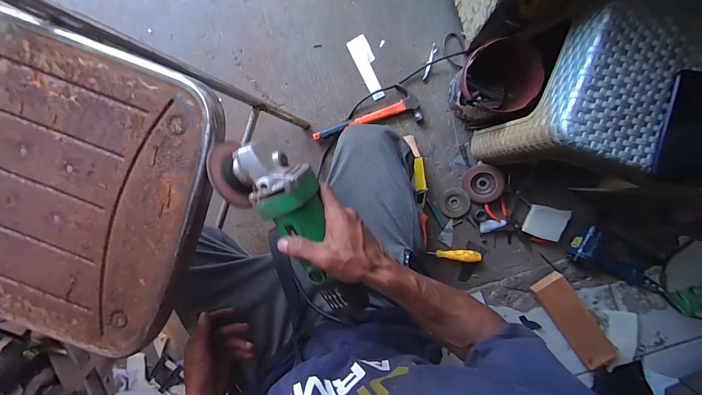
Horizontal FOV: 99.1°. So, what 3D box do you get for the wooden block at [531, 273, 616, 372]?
[{"bbox_3d":[0.559,0.310,0.750,0.075,0.045,0.270,-36,93,6],"label":"wooden block"}]

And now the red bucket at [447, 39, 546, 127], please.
[{"bbox_3d":[0.294,-0.231,0.631,0.144,0.185,0.149,0,96,3],"label":"red bucket"}]

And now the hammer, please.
[{"bbox_3d":[0.035,-0.200,0.723,0.263,0.027,0.088,-15,95,4],"label":"hammer"}]

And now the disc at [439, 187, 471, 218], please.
[{"bbox_3d":[0.259,0.013,0.747,0.071,0.006,0.073,0,96,3],"label":"disc"}]

